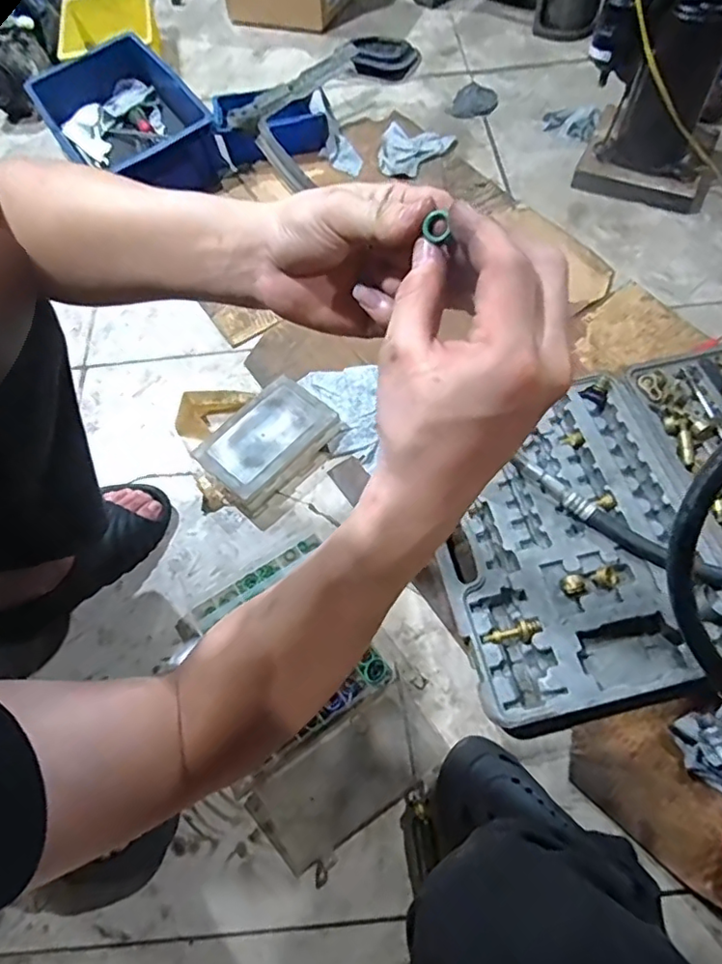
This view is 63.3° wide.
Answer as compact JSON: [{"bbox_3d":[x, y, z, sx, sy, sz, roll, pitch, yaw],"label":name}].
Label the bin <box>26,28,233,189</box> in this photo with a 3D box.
[{"bbox_3d":[-0.520,-0.783,1.278,0.286,0.132,0.506,-31,62,-13],"label":"bin"}]

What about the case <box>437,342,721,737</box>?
[{"bbox_3d":[0.448,0.028,0.807,0.705,0.057,0.454,-13,60,-3],"label":"case"}]

